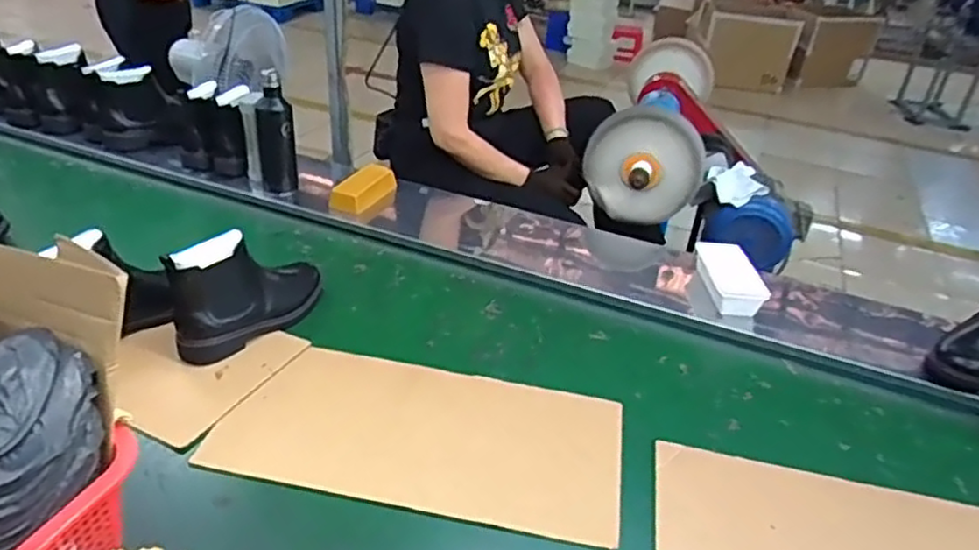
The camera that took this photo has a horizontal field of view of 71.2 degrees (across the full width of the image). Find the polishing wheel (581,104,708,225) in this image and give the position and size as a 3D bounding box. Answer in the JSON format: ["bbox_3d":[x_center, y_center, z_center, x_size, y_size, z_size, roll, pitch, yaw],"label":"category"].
[{"bbox_3d":[0.335,-0.240,1.488,0.254,0.225,0.090,9,33,6],"label":"polishing wheel"}]

